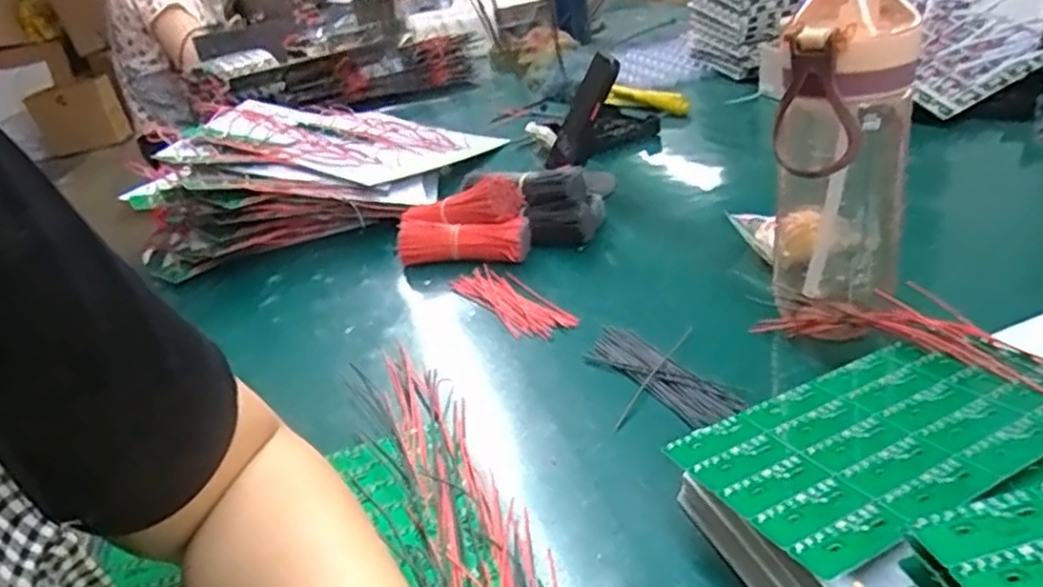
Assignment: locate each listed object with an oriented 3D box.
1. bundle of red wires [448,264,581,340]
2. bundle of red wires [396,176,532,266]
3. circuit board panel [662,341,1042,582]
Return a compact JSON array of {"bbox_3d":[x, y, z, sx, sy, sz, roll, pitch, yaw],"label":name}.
[{"bbox_3d":[-0.008,0.005,0.576,0.047,0.010,0.132,-22,31,-27],"label":"bundle of red wires"},{"bbox_3d":[-0.057,-0.065,0.659,0.128,0.065,0.068,-3,27,13],"label":"bundle of red wires"},{"bbox_3d":[0.171,0.063,0.325,0.181,0.005,0.114,-20,25,-22],"label":"circuit board panel"}]

